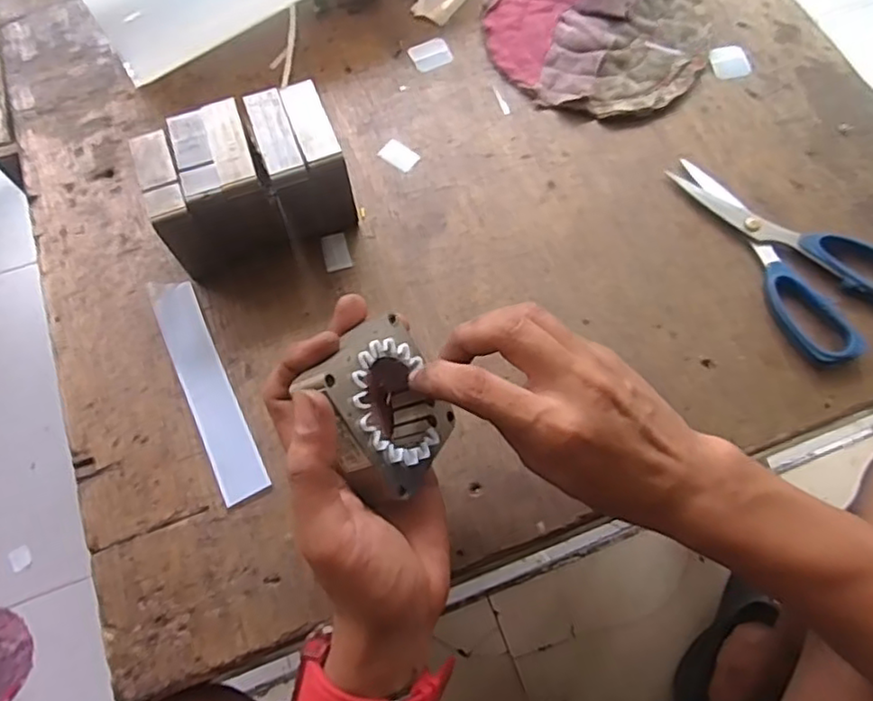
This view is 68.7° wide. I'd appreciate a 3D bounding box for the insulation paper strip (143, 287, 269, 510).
[{"bbox_3d":[-0.151,0.023,0.419,0.029,0.006,0.158,-24,71,-12],"label":"insulation paper strip"}]

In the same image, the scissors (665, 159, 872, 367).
[{"bbox_3d":[0.247,-0.078,0.443,0.093,0.017,0.173,-26,70,-9],"label":"scissors"}]

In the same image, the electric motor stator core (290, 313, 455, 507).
[{"bbox_3d":[-0.029,0.029,0.321,0.030,0.076,0.074,-19,106,30],"label":"electric motor stator core"}]

